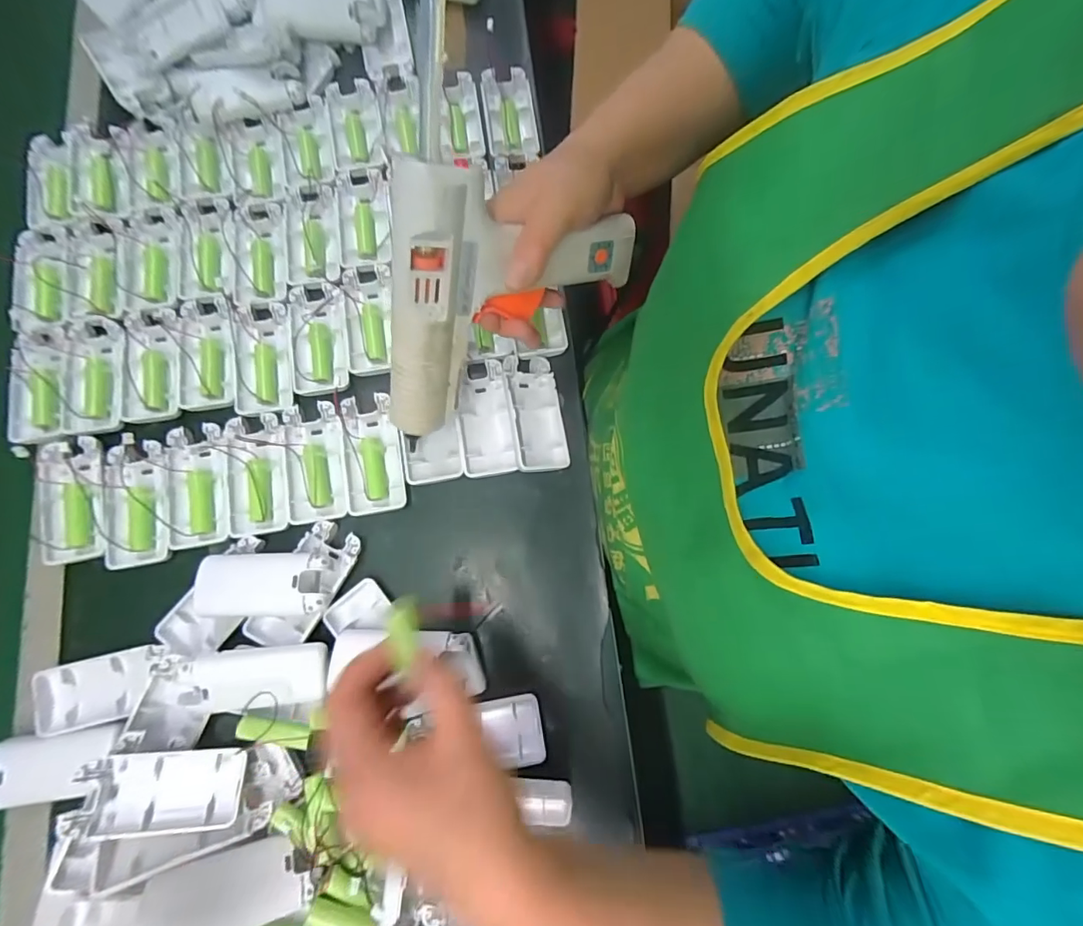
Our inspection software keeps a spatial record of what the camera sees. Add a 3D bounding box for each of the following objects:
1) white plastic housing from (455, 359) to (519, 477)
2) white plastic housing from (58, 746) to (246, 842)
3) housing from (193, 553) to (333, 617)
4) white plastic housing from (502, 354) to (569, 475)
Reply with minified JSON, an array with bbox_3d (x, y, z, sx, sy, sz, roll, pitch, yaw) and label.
[{"bbox_3d":[-0.047,-0.038,0.400,0.043,0.023,0.095,-10,79,-2],"label":"white plastic housing"},{"bbox_3d":[-0.241,0.208,0.313,0.091,0.018,0.044,5,52,-16],"label":"white plastic housing"},{"bbox_3d":[-0.202,0.088,0.363,0.094,0.024,0.043,-2,78,-1],"label":"housing"},{"bbox_3d":[-0.004,-0.041,0.399,0.041,0.024,0.095,-10,79,-2],"label":"white plastic housing"}]

